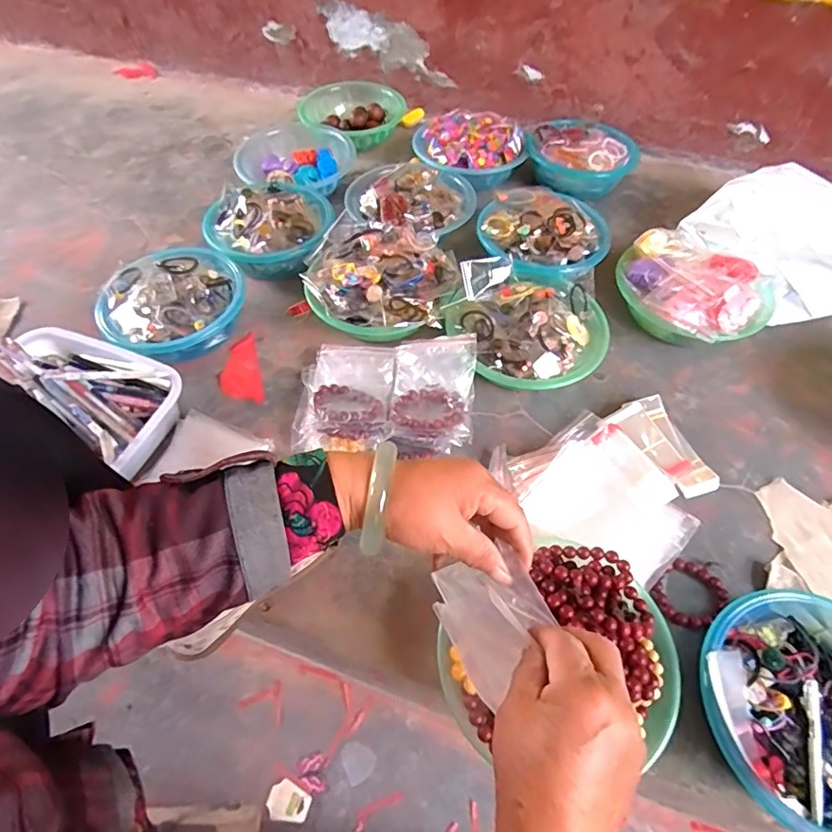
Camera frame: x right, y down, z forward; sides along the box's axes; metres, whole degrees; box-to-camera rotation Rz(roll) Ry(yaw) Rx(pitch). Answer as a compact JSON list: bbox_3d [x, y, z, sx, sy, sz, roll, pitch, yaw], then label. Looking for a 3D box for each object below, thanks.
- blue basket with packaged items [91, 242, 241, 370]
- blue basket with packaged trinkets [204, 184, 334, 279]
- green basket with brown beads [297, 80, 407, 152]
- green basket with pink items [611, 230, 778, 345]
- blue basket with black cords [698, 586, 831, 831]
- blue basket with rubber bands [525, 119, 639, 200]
[{"bbox_3d":[-0.385,-0.173,0.855,0.215,0.101,0.208,0,55,0],"label":"blue basket with packaged items"},{"bbox_3d":[-0.262,-0.332,0.958,0.222,0.110,0.203,-6,55,-5],"label":"blue basket with packaged trinkets"},{"bbox_3d":[-0.142,-0.675,1.202,0.236,0.077,0.216,-16,57,-11],"label":"green basket with brown beads"},{"bbox_3d":[0.439,-0.195,0.858,0.235,0.108,0.188,37,62,22],"label":"green basket with pink items"},{"bbox_3d":[0.419,0.296,0.547,0.242,0.078,0.220,0,55,0],"label":"blue basket with black cords"},{"bbox_3d":[0.337,-0.523,1.094,0.216,0.087,0.183,23,58,15],"label":"blue basket with rubber bands"}]

